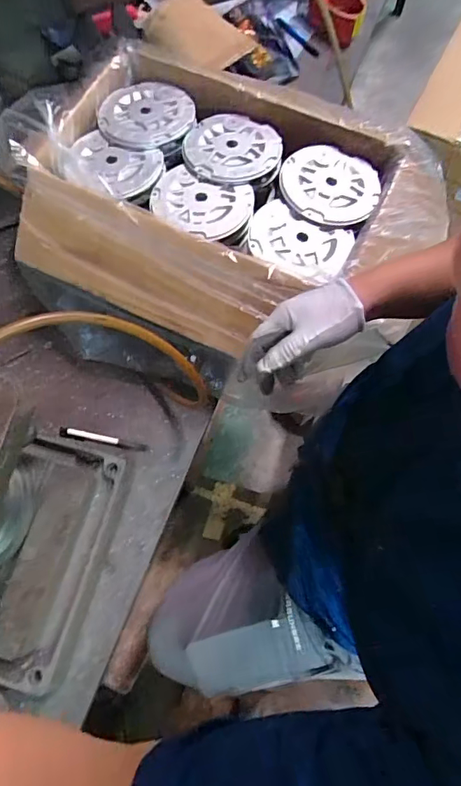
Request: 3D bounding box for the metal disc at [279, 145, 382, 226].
[{"bbox_3d":[0.134,-0.283,0.638,0.130,0.013,0.125,-1,70,1],"label":"metal disc"}]

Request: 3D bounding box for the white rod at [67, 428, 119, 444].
[{"bbox_3d":[-0.213,0.066,0.727,0.080,0.008,0.011,10,71,5],"label":"white rod"}]

